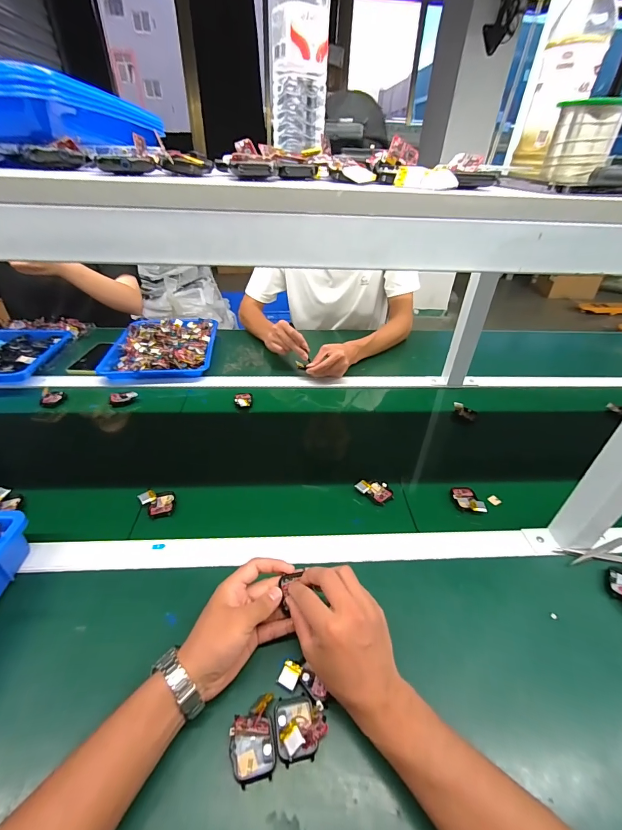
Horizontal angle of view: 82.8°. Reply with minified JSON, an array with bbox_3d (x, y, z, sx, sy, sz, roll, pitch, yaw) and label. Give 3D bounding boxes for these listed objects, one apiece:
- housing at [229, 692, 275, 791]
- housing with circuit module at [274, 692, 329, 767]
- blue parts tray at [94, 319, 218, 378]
[{"bbox_3d":[-0.053,0.295,0.322,0.038,0.021,0.055,-5,38,-9],"label":"housing"},{"bbox_3d":[-0.010,0.288,0.330,0.047,0.024,0.047,-5,38,-9],"label":"housing with circuit module"},{"bbox_3d":[-0.387,-0.181,0.935,0.255,0.049,0.313,-3,38,-6],"label":"blue parts tray"}]

